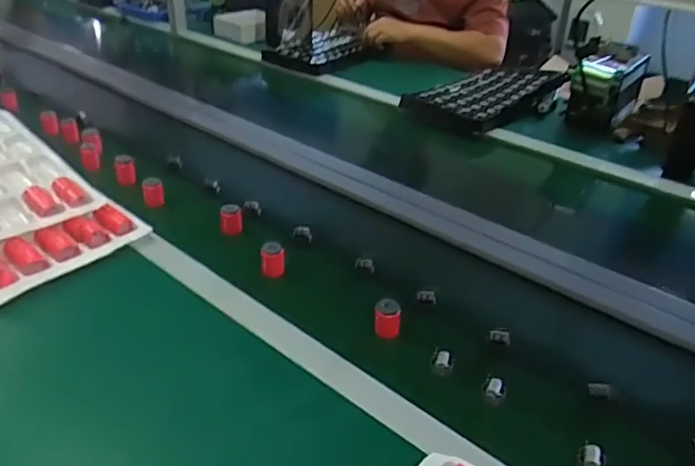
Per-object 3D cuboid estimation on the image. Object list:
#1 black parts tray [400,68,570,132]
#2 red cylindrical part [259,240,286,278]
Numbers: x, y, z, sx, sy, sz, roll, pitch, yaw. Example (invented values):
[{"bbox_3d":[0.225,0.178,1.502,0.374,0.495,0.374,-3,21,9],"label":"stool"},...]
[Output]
[{"bbox_3d":[0.339,-0.328,1.439,0.349,0.043,0.245,-27,38,-28],"label":"black parts tray"},{"bbox_3d":[-0.105,0.037,0.851,0.033,0.047,0.027,-4,28,-7],"label":"red cylindrical part"}]

